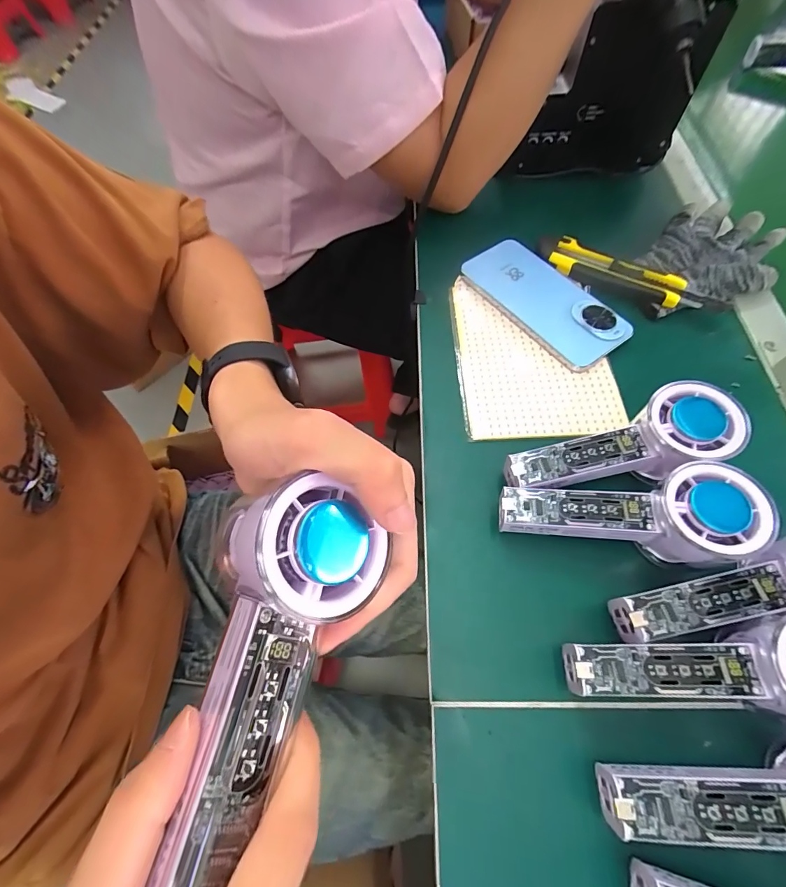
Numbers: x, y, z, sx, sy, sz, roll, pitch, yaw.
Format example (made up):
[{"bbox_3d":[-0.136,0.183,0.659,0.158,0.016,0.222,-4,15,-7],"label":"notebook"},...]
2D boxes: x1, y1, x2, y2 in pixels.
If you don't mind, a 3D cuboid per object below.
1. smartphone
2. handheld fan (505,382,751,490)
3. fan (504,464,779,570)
[{"bbox_3d":[0.139,-0.135,0.378,0.068,0.013,0.156,-33,68,-15],"label":"smartphone"},{"bbox_3d":[0.155,0.006,0.285,0.152,0.046,0.053,-16,64,7],"label":"handheld fan"},{"bbox_3d":[0.150,0.052,0.271,0.149,0.058,0.053,-1,63,14],"label":"fan"}]

